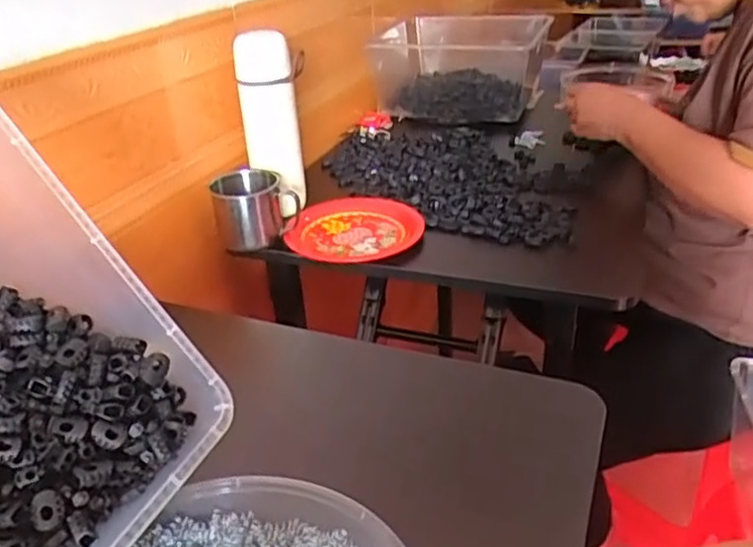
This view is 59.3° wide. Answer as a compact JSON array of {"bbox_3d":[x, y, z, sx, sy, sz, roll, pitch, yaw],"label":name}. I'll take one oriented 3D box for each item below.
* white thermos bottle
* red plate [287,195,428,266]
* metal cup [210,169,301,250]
[{"bbox_3d":[-0.124,-0.176,0.814,0.075,0.226,0.065,-8,30,-9],"label":"white thermos bottle"},{"bbox_3d":[-0.023,-0.061,0.823,0.157,0.016,0.163,3,30,10],"label":"red plate"},{"bbox_3d":[-0.146,-0.081,0.816,0.097,0.075,0.097,-2,30,1],"label":"metal cup"}]

